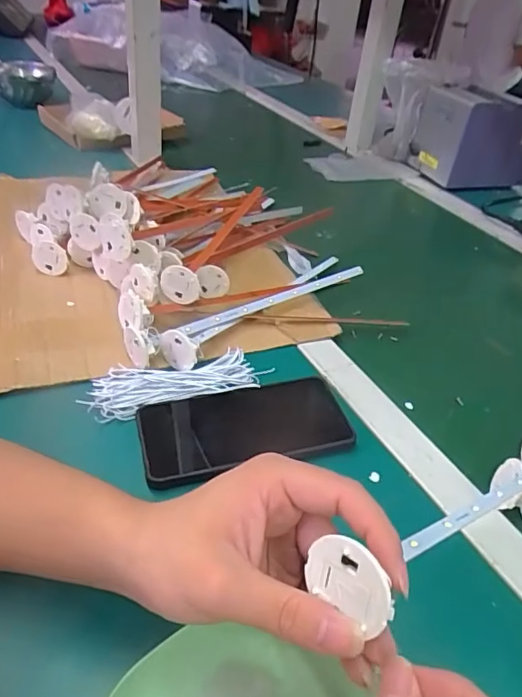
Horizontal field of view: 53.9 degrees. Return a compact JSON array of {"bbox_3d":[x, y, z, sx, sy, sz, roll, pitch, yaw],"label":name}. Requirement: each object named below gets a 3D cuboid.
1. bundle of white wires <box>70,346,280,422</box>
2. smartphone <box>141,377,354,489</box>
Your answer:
[{"bbox_3d":[-0.073,0.028,0.441,0.142,0.010,0.054,-12,40,-22],"label":"bundle of white wires"},{"bbox_3d":[-0.013,0.065,0.420,0.163,0.011,0.070,-10,57,-14],"label":"smartphone"}]

